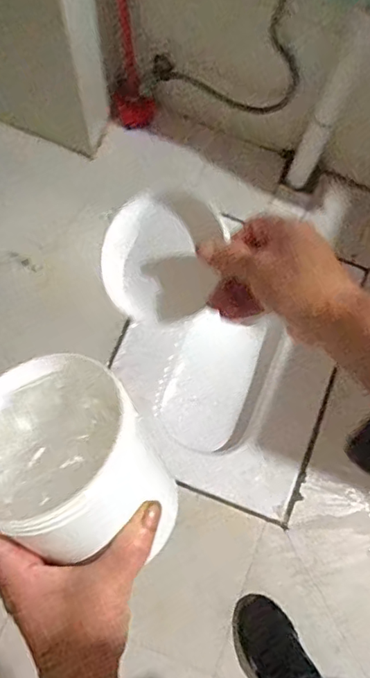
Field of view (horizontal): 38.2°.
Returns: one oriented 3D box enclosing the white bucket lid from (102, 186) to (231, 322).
[{"bbox_3d":[-0.020,-0.072,0.468,0.099,0.025,0.111,8,79,2],"label":"white bucket lid"}]

